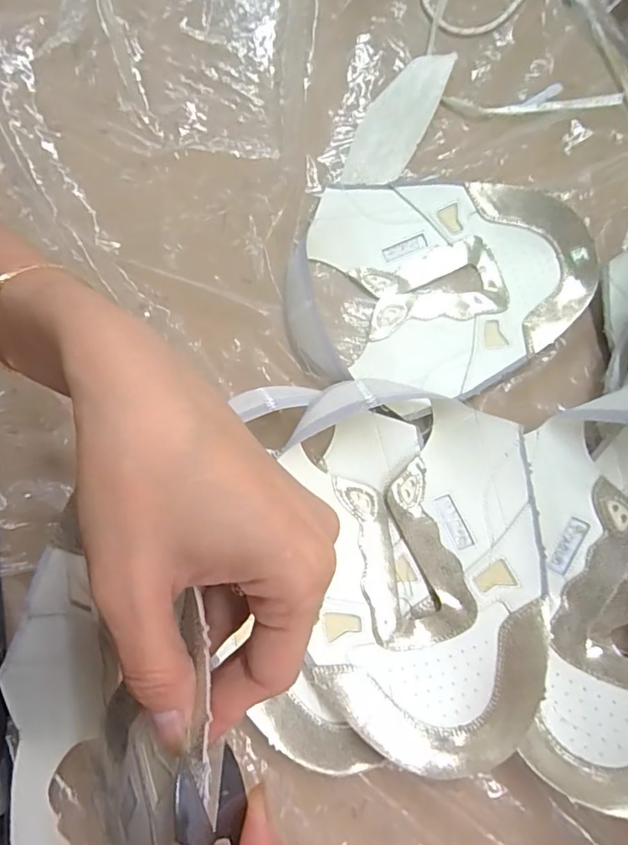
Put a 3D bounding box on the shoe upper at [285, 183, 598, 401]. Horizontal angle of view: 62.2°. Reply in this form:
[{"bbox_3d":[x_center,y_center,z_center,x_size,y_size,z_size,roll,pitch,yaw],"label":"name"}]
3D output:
[{"bbox_3d":[0.090,-0.098,0.370,0.208,0.024,0.156,5,75,2],"label":"shoe upper"}]

